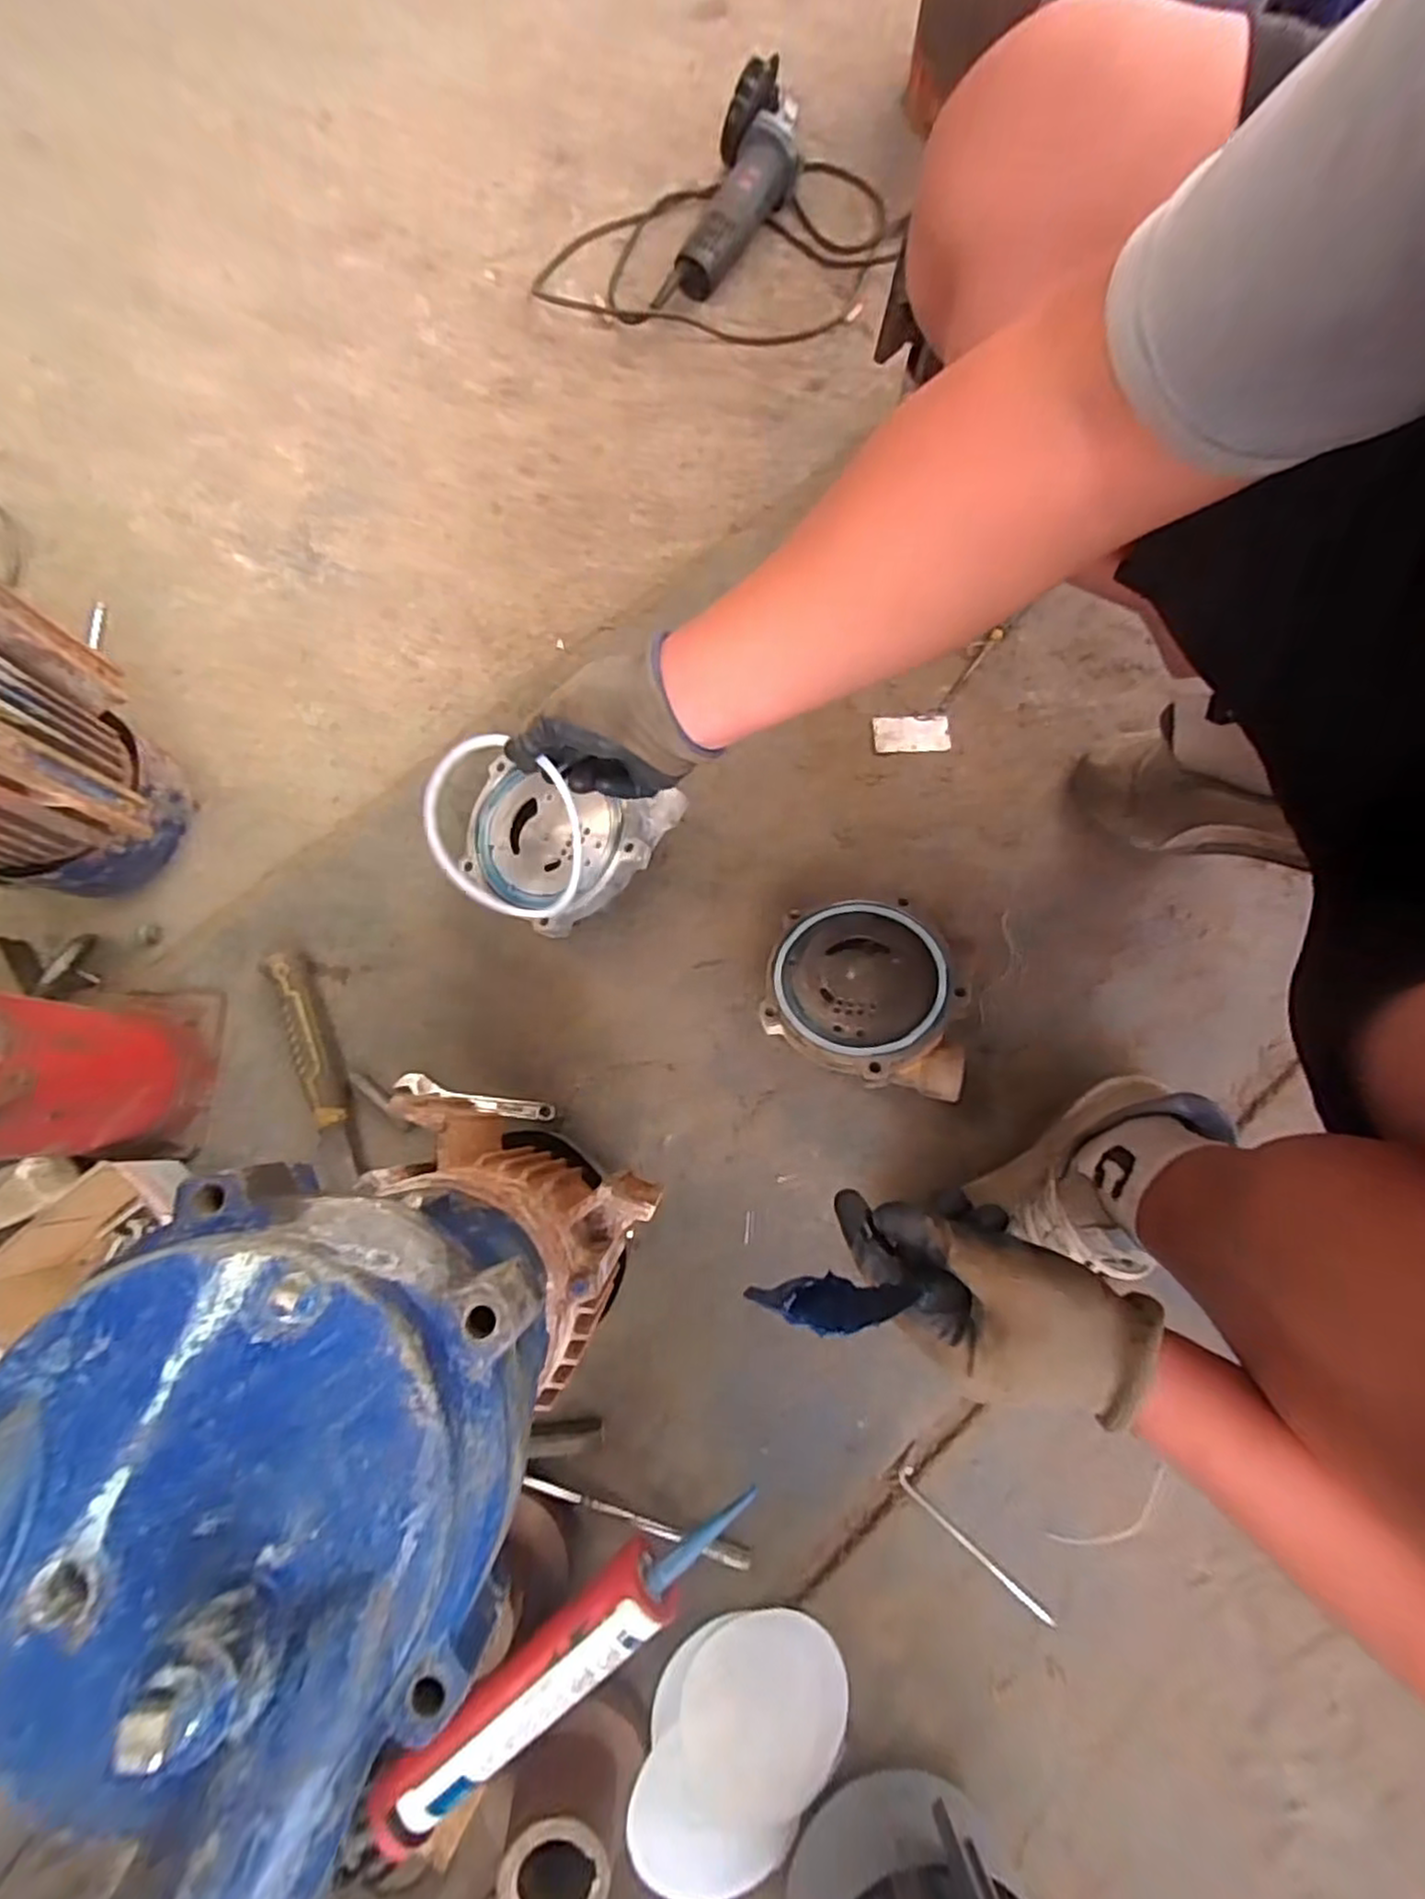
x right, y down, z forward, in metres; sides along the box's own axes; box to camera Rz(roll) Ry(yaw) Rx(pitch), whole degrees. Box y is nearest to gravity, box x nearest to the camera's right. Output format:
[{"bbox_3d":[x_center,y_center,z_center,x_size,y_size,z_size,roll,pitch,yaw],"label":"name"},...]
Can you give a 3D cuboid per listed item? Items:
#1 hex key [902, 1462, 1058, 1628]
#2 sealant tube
[{"bbox_3d":[0.215,0.485,0.577,0.156,0.004,0.017,40,78,9],"label":"hex key"},{"bbox_3d":[-0.097,0.489,0.504,0.308,0.058,0.061,-40,83,-8],"label":"sealant tube"}]

